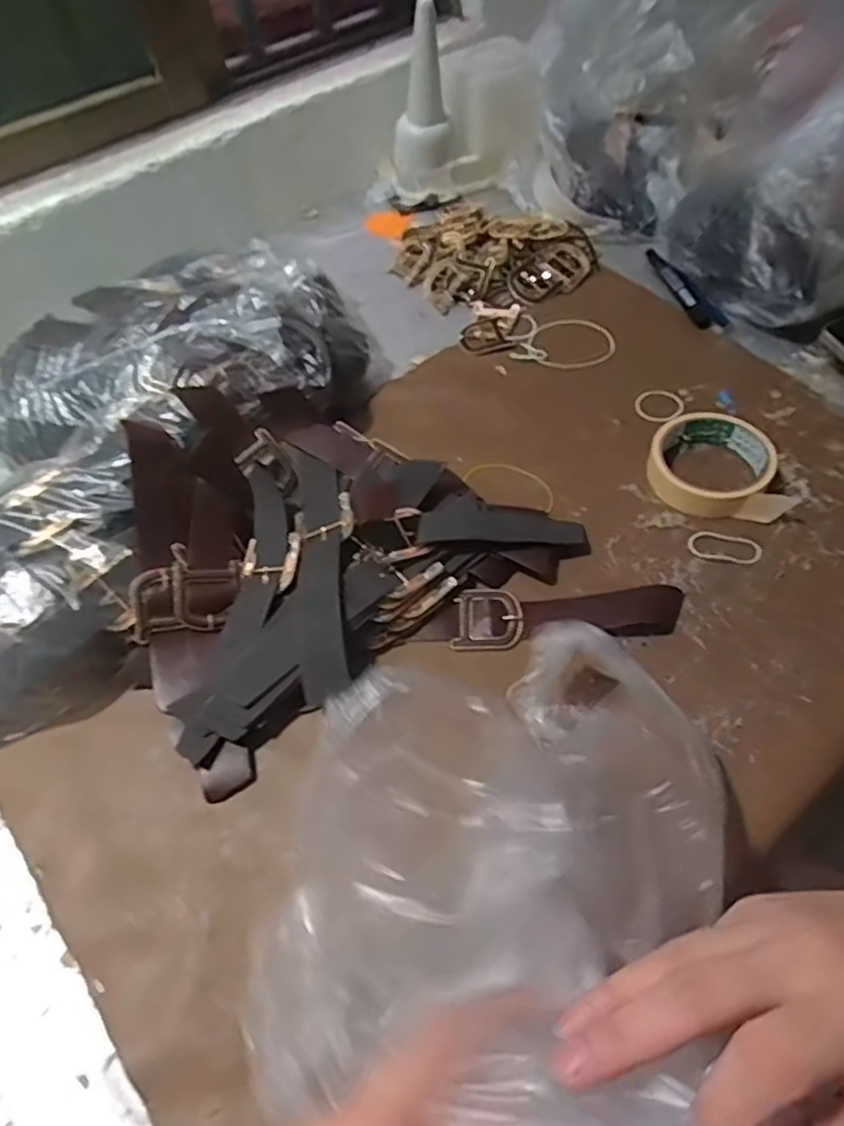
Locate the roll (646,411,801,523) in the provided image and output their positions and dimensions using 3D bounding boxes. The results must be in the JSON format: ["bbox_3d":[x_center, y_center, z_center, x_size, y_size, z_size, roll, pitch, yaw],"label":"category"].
[{"bbox_3d":[0.238,-0.078,0.541,0.108,0.034,0.086,13,58,14],"label":"roll"}]

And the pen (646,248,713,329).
[{"bbox_3d":[0.256,-0.283,0.693,0.018,0.013,0.125,-17,56,-7],"label":"pen"}]

